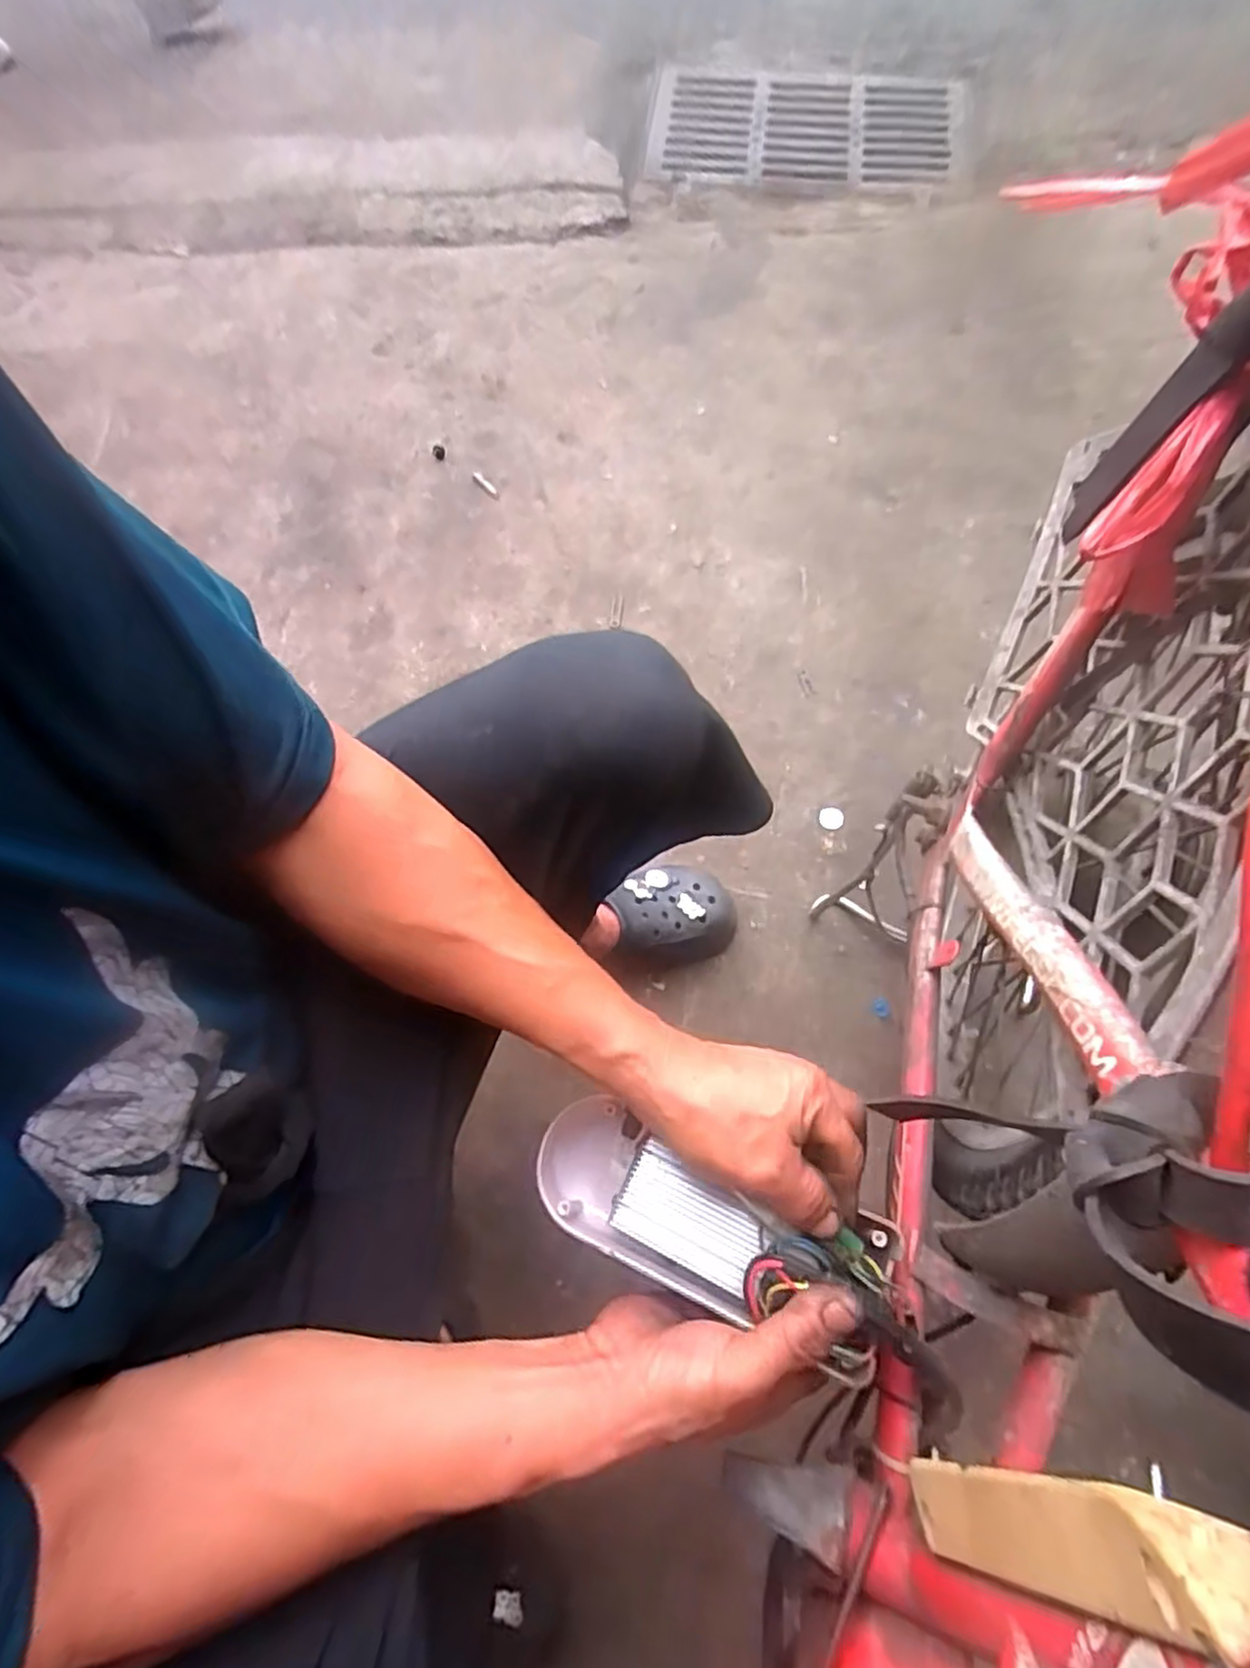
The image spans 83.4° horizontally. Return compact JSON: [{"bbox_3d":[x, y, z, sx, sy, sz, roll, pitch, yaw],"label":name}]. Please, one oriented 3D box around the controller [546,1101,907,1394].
[{"bbox_3d":[0.039,0.201,0.370,0.191,0.037,0.073,17,64,24],"label":"controller"}]

